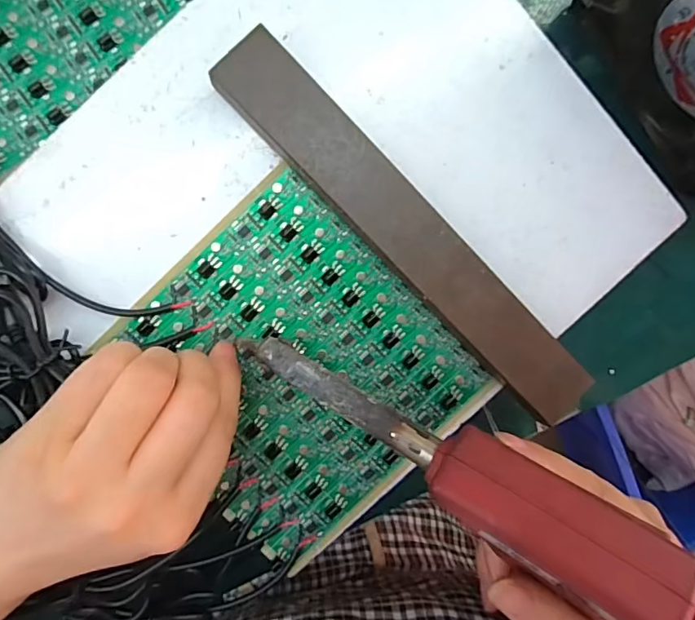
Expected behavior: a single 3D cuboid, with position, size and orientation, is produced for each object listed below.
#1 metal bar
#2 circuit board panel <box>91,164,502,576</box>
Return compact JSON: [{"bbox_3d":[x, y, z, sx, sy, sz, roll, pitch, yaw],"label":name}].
[{"bbox_3d":[0.028,-0.032,0.225,0.031,0.018,0.206,-45,96,3],"label":"metal bar"},{"bbox_3d":[-0.025,0.030,0.238,0.134,0.004,0.142,-44,96,2],"label":"circuit board panel"}]

